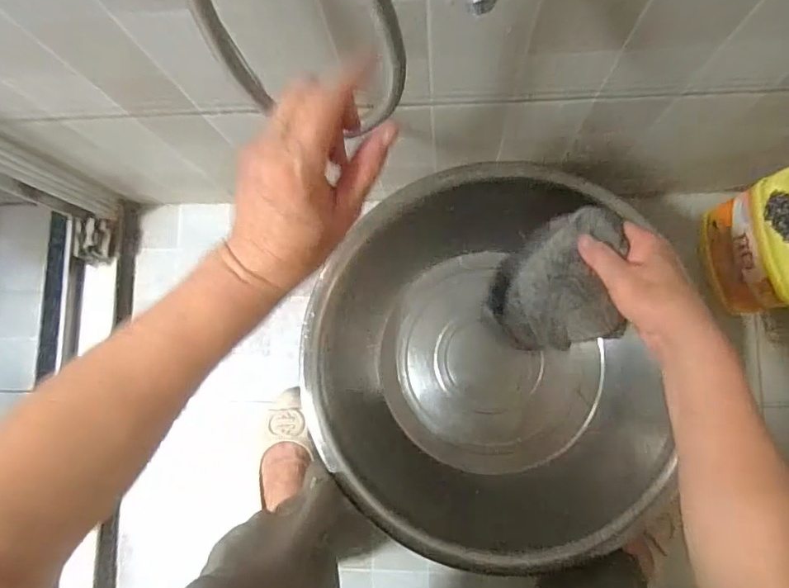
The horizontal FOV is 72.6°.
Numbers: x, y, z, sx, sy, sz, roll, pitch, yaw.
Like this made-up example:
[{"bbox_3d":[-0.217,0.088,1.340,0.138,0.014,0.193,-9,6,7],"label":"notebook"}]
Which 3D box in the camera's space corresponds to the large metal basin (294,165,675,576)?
[{"bbox_3d":[0.111,0.111,0.676,0.444,0.163,0.478,0,83,4],"label":"large metal basin"}]

